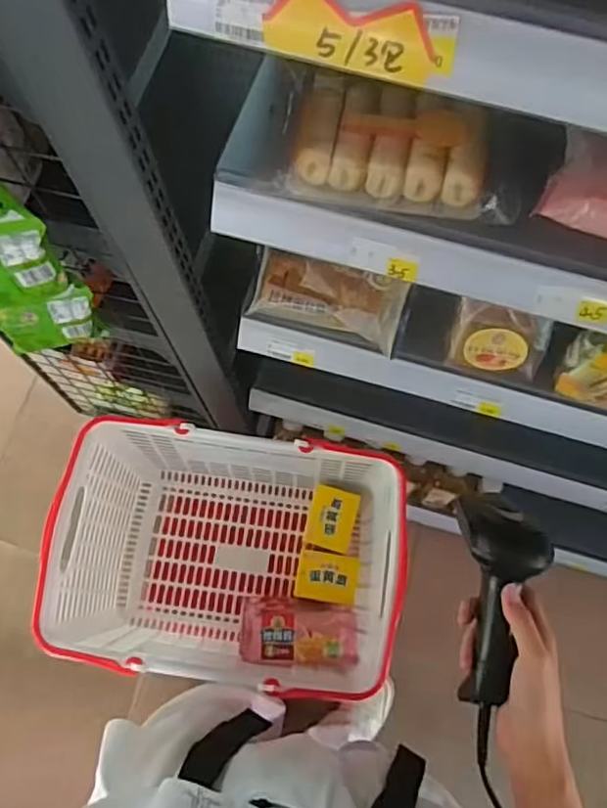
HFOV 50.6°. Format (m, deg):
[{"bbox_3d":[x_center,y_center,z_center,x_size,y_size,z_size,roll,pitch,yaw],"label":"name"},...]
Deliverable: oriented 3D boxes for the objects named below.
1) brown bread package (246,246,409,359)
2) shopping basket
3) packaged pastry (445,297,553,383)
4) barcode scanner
[{"bbox_3d":[0.028,-0.121,0.735,0.172,0.055,0.067,18,72,6],"label":"brown bread package"},{"bbox_3d":[-0.097,0.211,0.888,0.426,0.221,0.294,7,72,2],"label":"shopping basket"},{"bbox_3d":[0.217,-0.072,0.712,0.102,0.093,0.040,14,42,7],"label":"packaged pastry"},{"bbox_3d":[0.159,0.156,0.524,0.065,0.052,0.166,8,75,3],"label":"barcode scanner"}]

